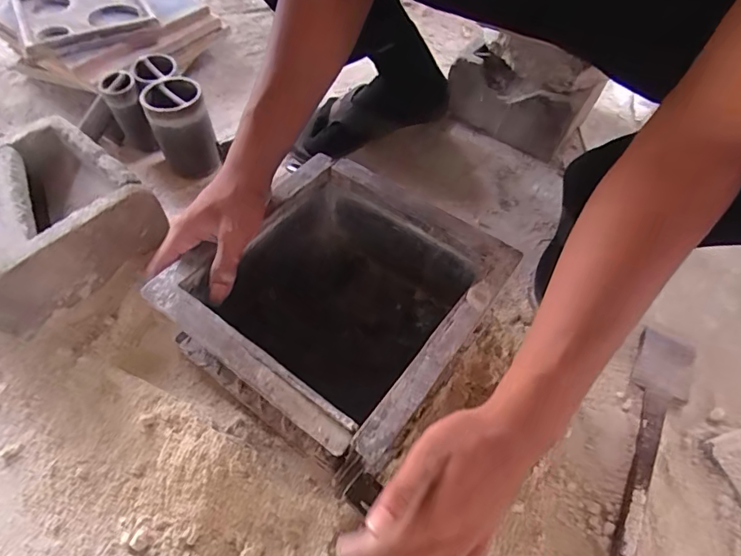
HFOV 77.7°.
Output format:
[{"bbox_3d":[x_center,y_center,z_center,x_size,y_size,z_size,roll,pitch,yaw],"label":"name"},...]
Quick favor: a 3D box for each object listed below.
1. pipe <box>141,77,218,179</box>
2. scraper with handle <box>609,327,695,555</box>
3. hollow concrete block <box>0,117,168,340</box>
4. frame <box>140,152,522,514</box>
[{"bbox_3d":[-0.256,-0.206,0.629,0.075,0.110,0.089,-17,58,-15],"label":"pipe"},{"bbox_3d":[0.273,0.165,0.458,0.054,0.022,0.276,27,56,15],"label":"scraper with handle"},{"bbox_3d":[-0.379,-0.069,0.534,0.193,0.095,0.206,34,60,19],"label":"hollow concrete block"},{"bbox_3d":[-0.031,0.037,0.462,0.238,0.138,0.247,32,58,18],"label":"frame"}]

